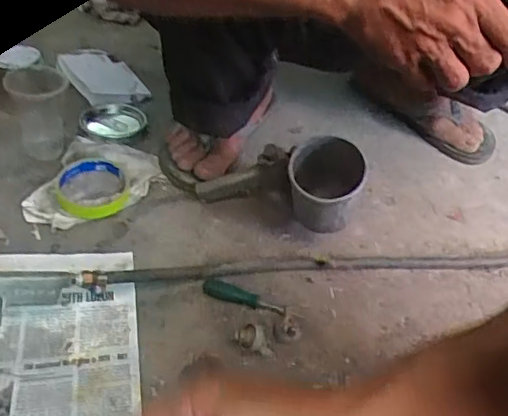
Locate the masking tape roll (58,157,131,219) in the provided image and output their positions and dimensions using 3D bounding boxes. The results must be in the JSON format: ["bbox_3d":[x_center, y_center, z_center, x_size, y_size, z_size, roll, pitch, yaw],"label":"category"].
[{"bbox_3d":[-0.196,-0.025,0.689,0.081,0.021,0.086,3,43,-3],"label":"masking tape roll"}]

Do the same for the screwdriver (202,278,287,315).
[{"bbox_3d":[-0.010,0.092,0.591,0.088,0.015,0.014,11,43,6],"label":"screwdriver"}]

